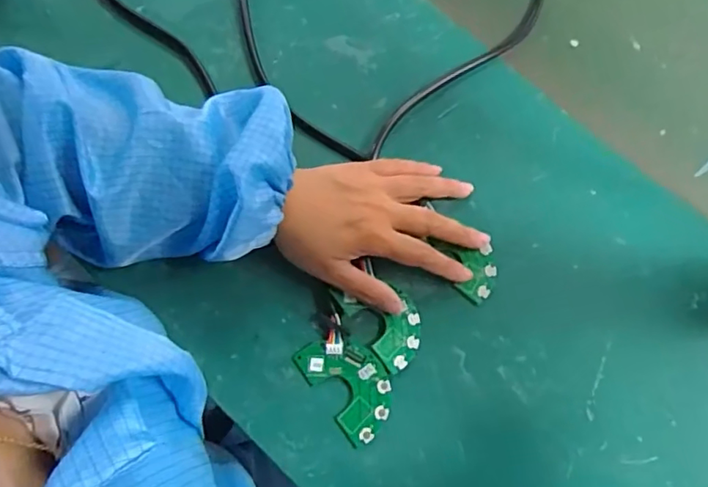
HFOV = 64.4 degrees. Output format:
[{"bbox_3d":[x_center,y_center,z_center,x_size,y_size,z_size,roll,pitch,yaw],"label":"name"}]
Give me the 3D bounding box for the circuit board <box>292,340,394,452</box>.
[{"bbox_3d":[-0.002,0.091,0.369,0.044,0.007,0.070,-35,78,-16],"label":"circuit board"}]

